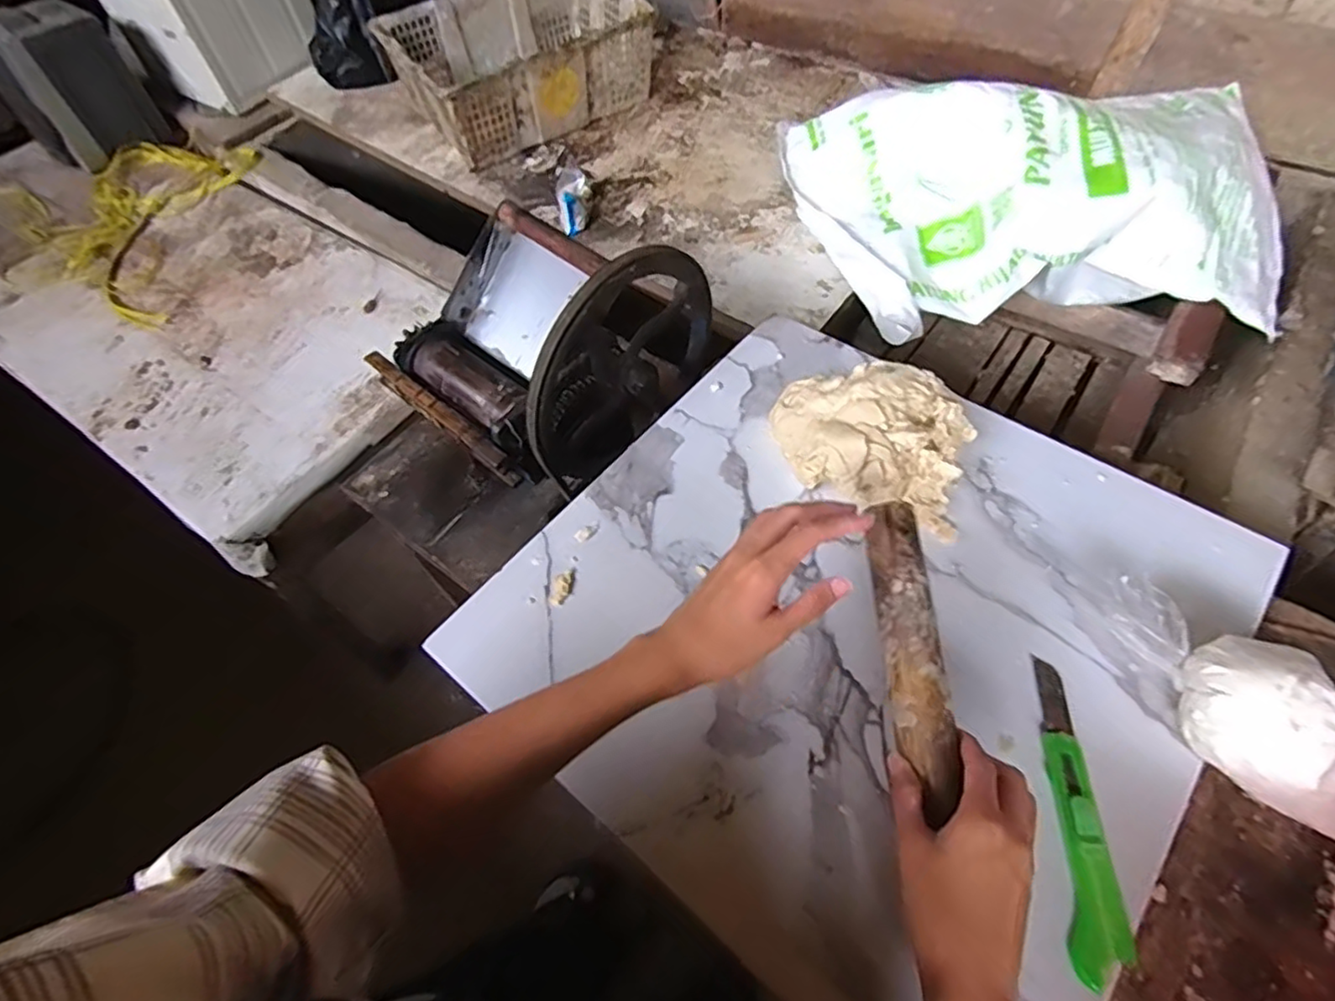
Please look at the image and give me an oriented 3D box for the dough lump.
[{"bbox_3d":[0.175,-0.059,0.566,0.172,0.060,0.120,17,61,14],"label":"dough lump"}]

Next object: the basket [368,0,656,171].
[{"bbox_3d":[-0.295,-0.904,1.331,0.470,0.172,0.336,-32,62,-15],"label":"basket"}]

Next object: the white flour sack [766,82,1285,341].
[{"bbox_3d":[0.527,-0.445,0.953,0.679,0.178,0.394,1,58,4],"label":"white flour sack"}]

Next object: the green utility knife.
[{"bbox_3d":[0.266,0.200,0.424,0.030,0.020,0.190,5,59,7],"label":"green utility knife"}]

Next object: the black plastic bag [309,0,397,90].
[{"bbox_3d":[-0.690,-1.084,1.386,0.185,0.348,0.116,7,22,8],"label":"black plastic bag"}]

